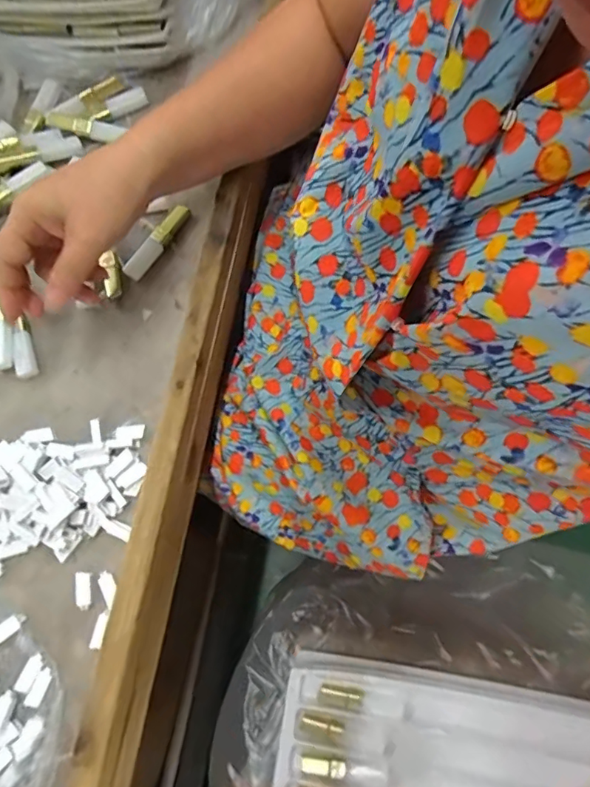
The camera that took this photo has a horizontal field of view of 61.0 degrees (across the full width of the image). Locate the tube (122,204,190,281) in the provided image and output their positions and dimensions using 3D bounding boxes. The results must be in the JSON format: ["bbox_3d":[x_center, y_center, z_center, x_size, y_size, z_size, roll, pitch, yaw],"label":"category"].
[{"bbox_3d":[-0.115,-0.126,0.416,0.013,0.011,0.074,34,77,11],"label":"tube"}]

